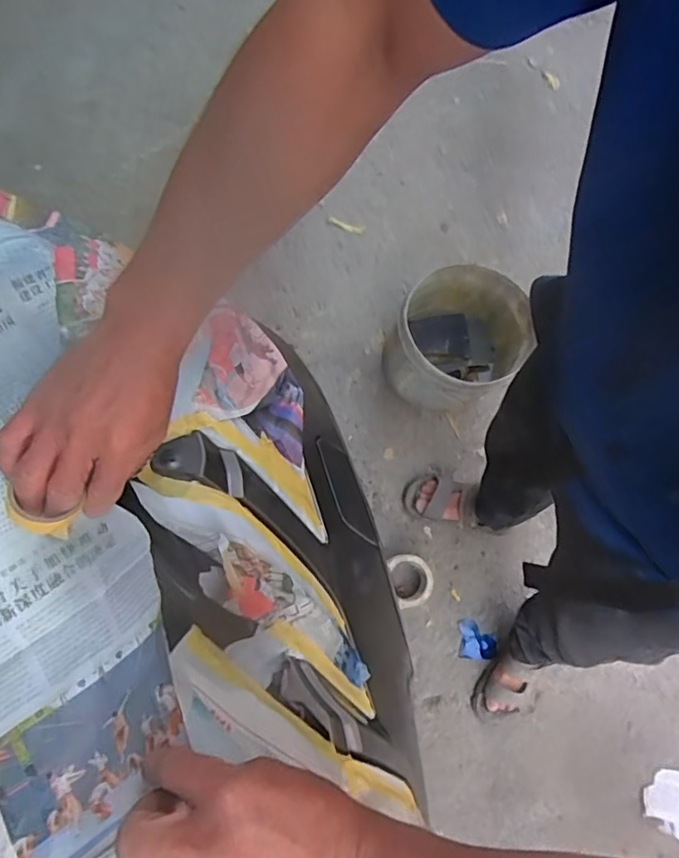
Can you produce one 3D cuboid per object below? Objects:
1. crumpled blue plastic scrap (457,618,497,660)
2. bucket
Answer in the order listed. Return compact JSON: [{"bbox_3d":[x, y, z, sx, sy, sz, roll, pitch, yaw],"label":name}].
[{"bbox_3d":[0.294,0.449,1.199,0.081,0.013,0.077,4,76,2],"label":"crumpled blue plastic scrap"},{"bbox_3d":[0.244,-0.186,1.206,0.265,0.254,0.271,0,76,1],"label":"bucket"}]

